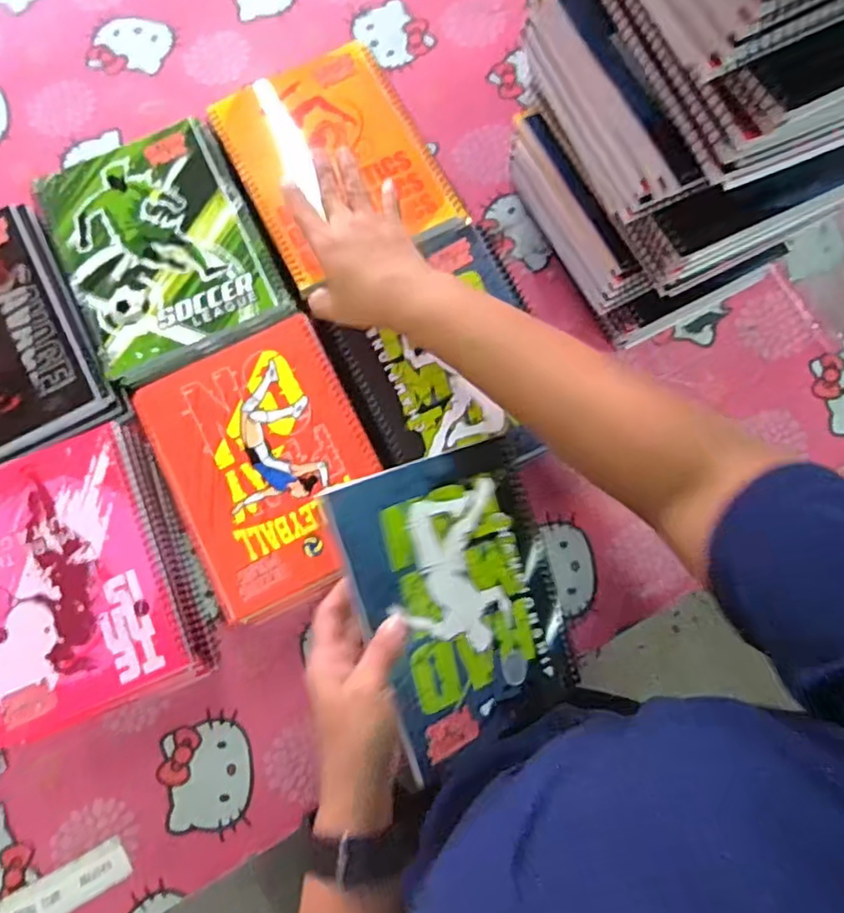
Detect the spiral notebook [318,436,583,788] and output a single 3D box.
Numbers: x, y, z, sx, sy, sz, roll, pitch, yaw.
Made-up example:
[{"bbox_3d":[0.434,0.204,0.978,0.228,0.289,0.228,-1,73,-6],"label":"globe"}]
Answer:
[{"bbox_3d":[0.029,0.099,0.437,0.146,0.020,0.197,-16,82,-22],"label":"spiral notebook"}]

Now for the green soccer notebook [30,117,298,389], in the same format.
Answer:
[{"bbox_3d":[-0.220,-0.178,0.520,0.162,0.008,0.205,-25,79,-5],"label":"green soccer notebook"}]

